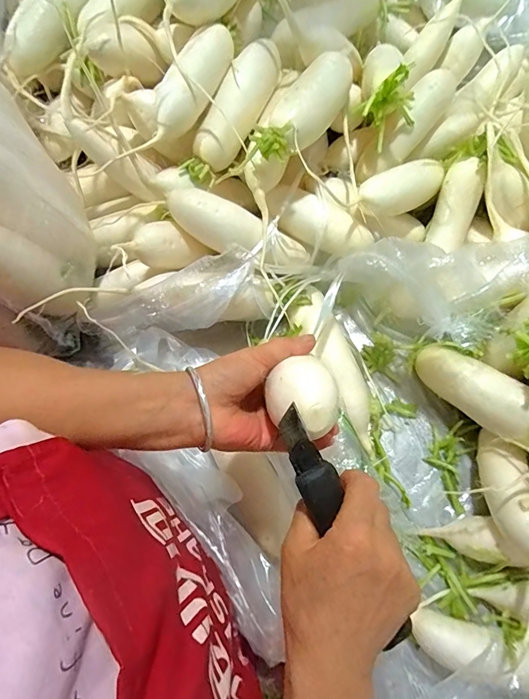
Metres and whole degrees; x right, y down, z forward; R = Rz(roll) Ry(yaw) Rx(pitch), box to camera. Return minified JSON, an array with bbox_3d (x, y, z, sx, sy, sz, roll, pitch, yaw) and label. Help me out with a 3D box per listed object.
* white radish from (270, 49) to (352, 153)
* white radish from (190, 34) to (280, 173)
[{"bbox_3d":[0.057,-0.276,0.446,0.049,0.045,0.149,29,74,11],"label":"white radish"},{"bbox_3d":[-0.032,-0.296,0.487,0.046,0.045,0.162,30,91,11],"label":"white radish"}]

